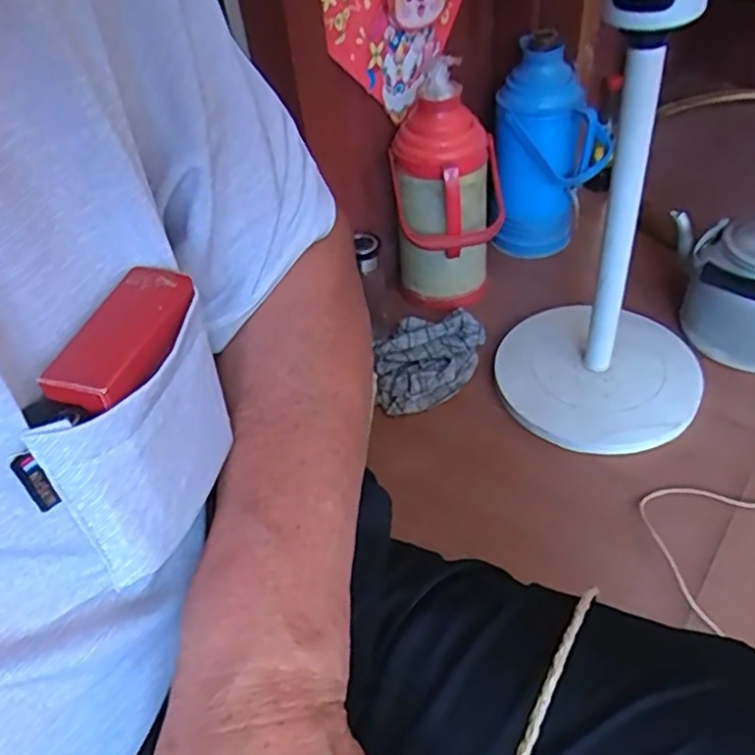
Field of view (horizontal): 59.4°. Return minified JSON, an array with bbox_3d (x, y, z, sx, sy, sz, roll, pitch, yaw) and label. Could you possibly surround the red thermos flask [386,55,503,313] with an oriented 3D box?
[{"bbox_3d":[0.107,-0.276,1.068,0.169,0.368,0.138,-28,48,-20],"label":"red thermos flask"}]

